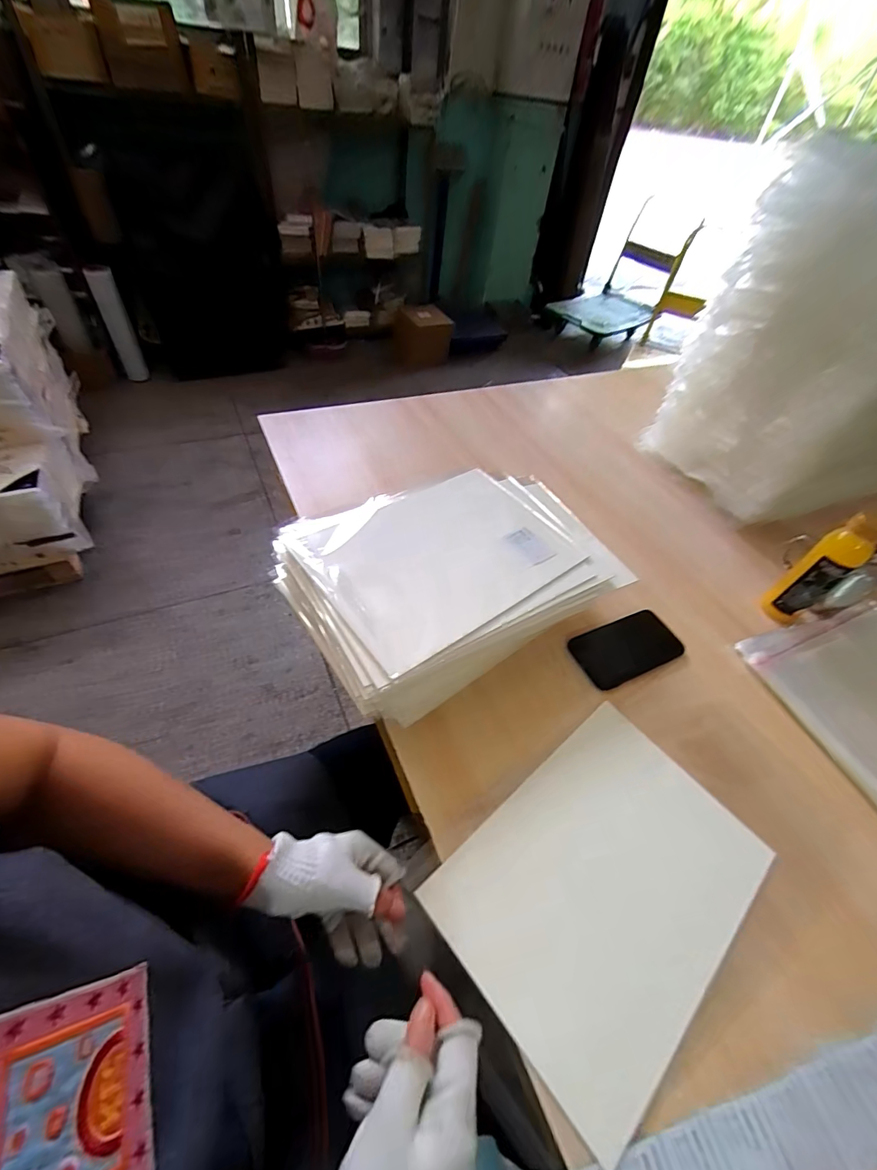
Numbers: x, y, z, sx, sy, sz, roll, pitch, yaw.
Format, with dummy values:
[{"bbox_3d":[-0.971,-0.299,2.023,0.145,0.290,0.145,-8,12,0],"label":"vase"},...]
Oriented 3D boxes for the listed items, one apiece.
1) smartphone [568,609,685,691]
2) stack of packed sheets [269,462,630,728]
[{"bbox_3d":[0.248,0.079,0.582,0.149,0.010,0.075,-19,55,-17],"label":"smartphone"},{"bbox_3d":[0.016,-0.012,0.558,0.366,0.101,0.242,-22,56,-24],"label":"stack of packed sheets"}]

